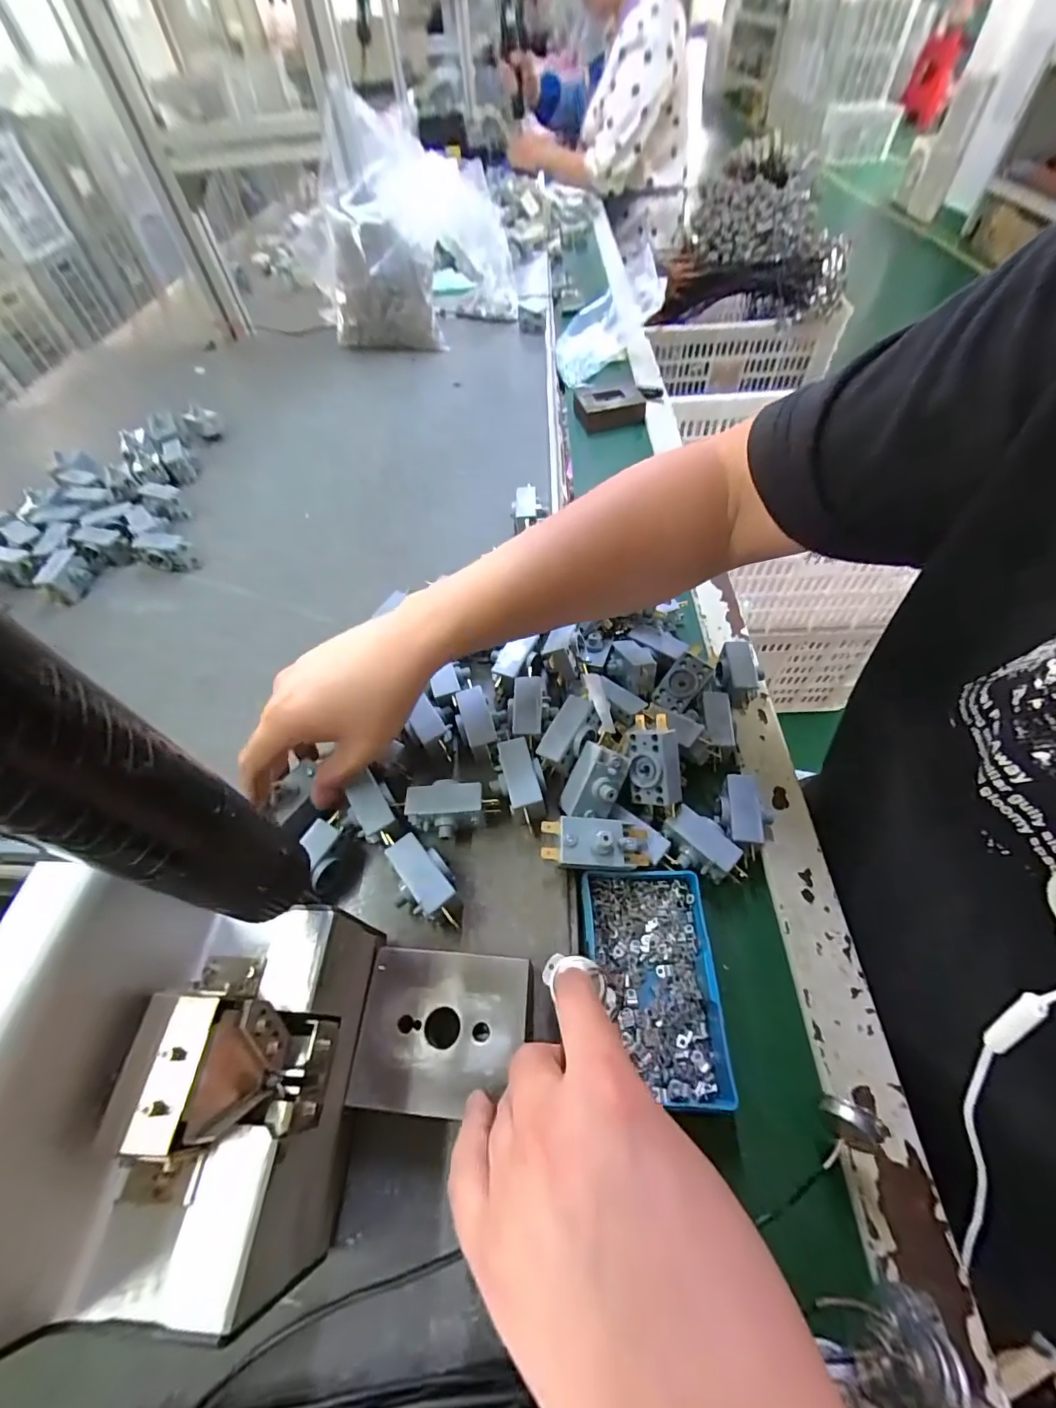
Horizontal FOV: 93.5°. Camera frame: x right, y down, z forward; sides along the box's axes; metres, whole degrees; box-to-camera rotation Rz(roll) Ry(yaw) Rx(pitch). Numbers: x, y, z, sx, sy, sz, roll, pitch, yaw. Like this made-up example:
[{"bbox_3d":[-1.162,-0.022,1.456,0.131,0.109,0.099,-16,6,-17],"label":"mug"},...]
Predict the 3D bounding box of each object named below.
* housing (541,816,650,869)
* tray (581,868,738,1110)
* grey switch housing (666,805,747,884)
[{"bbox_3d":[0.044,0.083,0.297,0.067,0.024,0.028,8,57,-13],"label":"housing"},{"bbox_3d":[0.072,0.158,0.287,0.071,0.026,0.115,-3,58,1],"label":"tray"},{"bbox_3d":[0.112,0.094,0.321,0.031,0.025,0.051,-35,63,-18],"label":"grey switch housing"}]

